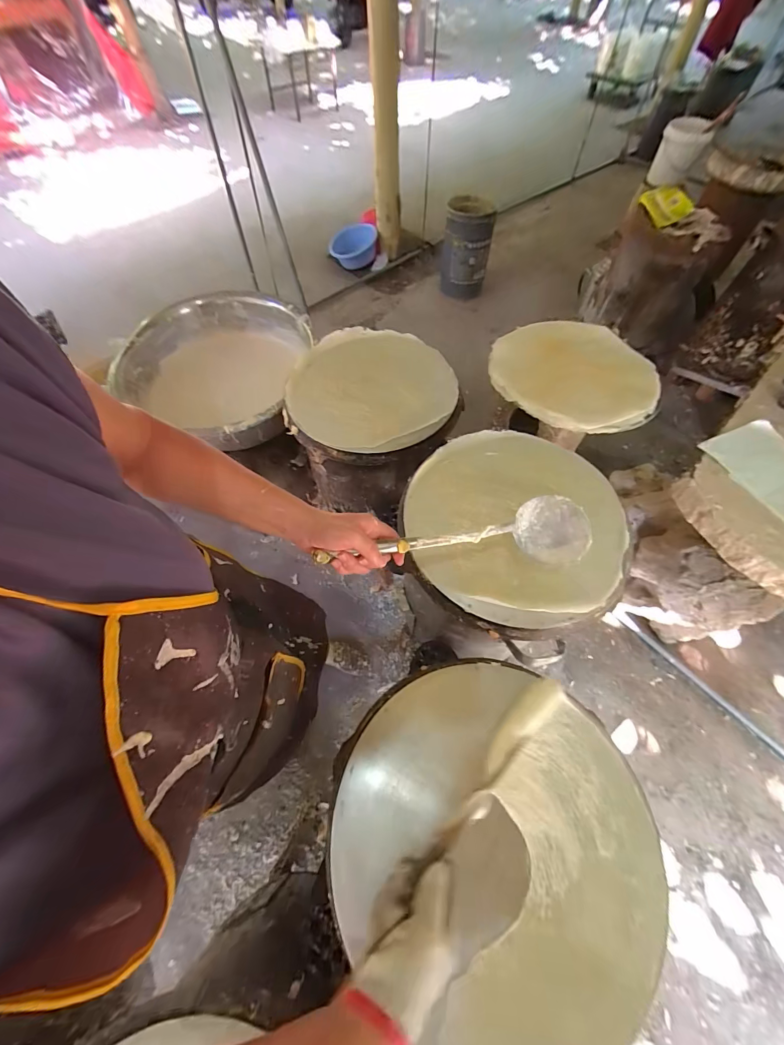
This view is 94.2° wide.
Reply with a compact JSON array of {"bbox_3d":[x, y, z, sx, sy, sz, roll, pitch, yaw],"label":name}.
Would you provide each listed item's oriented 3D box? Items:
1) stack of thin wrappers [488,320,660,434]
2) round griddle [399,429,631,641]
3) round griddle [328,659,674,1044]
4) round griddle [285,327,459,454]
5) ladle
[{"bbox_3d":[0.434,-0.374,0.880,0.370,0.031,0.381,17,63,9],"label":"stack of thin wrappers"},{"bbox_3d":[0.216,-0.003,0.662,0.375,0.049,0.386,0,62,0],"label":"round griddle"},{"bbox_3d":[0.124,0.380,0.443,0.381,0.032,0.384,0,62,0],"label":"round griddle"},{"bbox_3d":[-0.050,-0.320,0.855,0.370,0.050,0.377,0,62,0],"label":"round griddle"},{"bbox_3d":[0.081,0.021,0.467,0.347,0.075,0.076,-4,62,-11],"label":"ladle"}]

